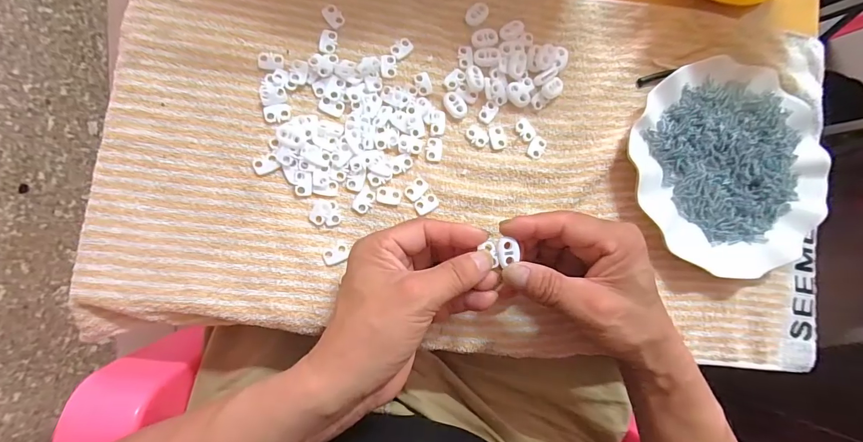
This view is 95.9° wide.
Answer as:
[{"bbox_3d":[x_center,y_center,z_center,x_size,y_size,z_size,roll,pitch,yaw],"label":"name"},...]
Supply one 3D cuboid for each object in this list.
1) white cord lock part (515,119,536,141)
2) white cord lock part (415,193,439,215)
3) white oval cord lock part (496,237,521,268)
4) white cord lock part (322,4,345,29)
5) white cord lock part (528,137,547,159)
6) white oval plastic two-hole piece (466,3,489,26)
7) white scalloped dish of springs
[{"bbox_3d":[0.078,-0.075,0.321,0.013,0.004,0.018,-41,93,-9],"label":"white cord lock part"},{"bbox_3d":[-0.003,-0.014,0.302,0.018,0.004,0.012,-31,91,-10],"label":"white cord lock part"},{"bbox_3d":[0.052,0.020,0.262,0.014,0.004,0.018,-10,88,-9],"label":"white oval cord lock part"},{"bbox_3d":[-0.077,-0.160,0.303,0.013,0.004,0.019,-37,92,-9],"label":"white cord lock part"},{"bbox_3d":[0.088,-0.061,0.322,0.012,0.004,0.019,28,82,-6],"label":"white cord lock part"},{"bbox_3d":[0.038,-0.171,0.322,0.014,0.004,0.021,40,81,-4],"label":"white oval plastic two-hole piece"},{"bbox_3d":[0.265,-0.054,0.339,0.189,0.019,0.180,1,86,-9],"label":"white scalloped dish of springs"}]

